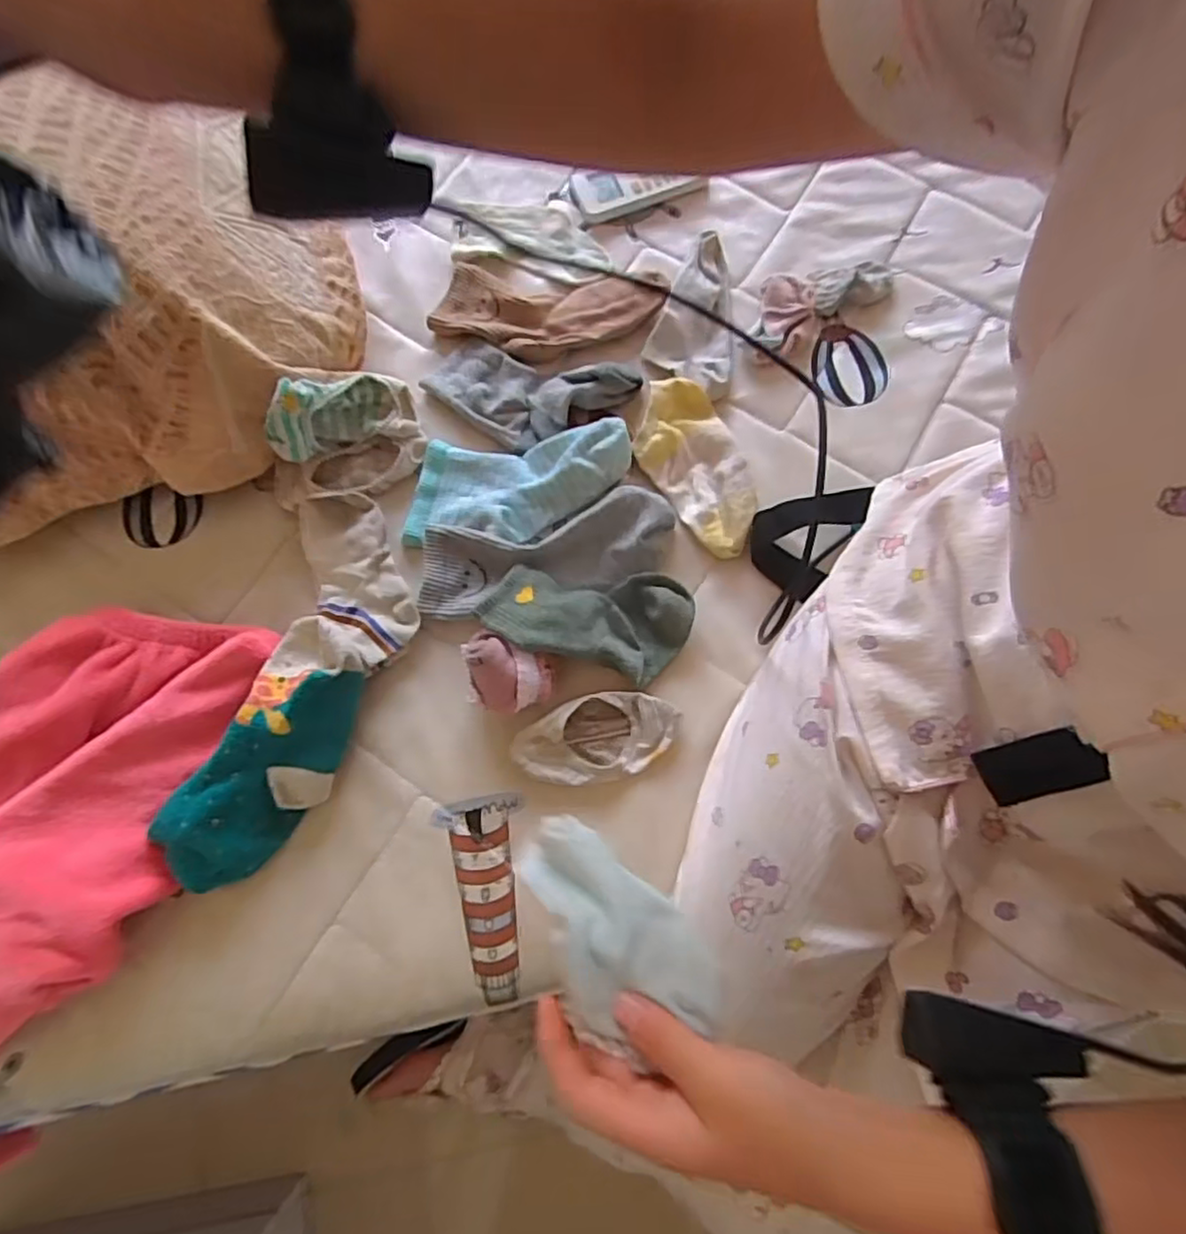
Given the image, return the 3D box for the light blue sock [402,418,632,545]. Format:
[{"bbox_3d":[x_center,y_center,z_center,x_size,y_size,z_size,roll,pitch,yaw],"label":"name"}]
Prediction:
[{"bbox_3d":[-0.063,-0.112,0.558,0.185,0.034,0.087,-6,75,-1],"label":"light blue sock"}]

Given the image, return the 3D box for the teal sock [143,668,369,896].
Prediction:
[{"bbox_3d":[-0.234,0.113,0.494,0.082,0.028,0.175,40,80,-25],"label":"teal sock"}]

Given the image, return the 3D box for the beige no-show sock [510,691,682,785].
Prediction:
[{"bbox_3d":[0.003,0.091,0.518,0.123,0.018,0.062,-13,75,-3],"label":"beige no-show sock"}]

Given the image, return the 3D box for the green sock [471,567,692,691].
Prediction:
[{"bbox_3d":[-0.003,0.002,0.532,0.161,0.025,0.080,5,74,-13],"label":"green sock"}]

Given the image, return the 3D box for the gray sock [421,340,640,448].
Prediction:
[{"bbox_3d":[-0.057,-0.191,0.586,0.173,0.031,0.083,15,76,5],"label":"gray sock"}]

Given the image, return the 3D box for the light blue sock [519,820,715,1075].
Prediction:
[{"bbox_3d":[0.001,0.150,0.350,0.064,0.042,0.137,-40,35,-9],"label":"light blue sock"}]

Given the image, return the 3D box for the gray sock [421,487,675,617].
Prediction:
[{"bbox_3d":[-0.037,-0.053,0.547,0.204,0.024,0.069,-11,75,-2],"label":"gray sock"}]

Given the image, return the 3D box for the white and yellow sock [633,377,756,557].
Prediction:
[{"bbox_3d":[0.088,-0.127,0.577,0.078,0.024,0.156,-22,76,-5],"label":"white and yellow sock"}]

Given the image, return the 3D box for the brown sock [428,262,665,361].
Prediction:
[{"bbox_3d":[-0.043,-0.273,0.611,0.193,0.020,0.082,11,75,4],"label":"brown sock"}]

